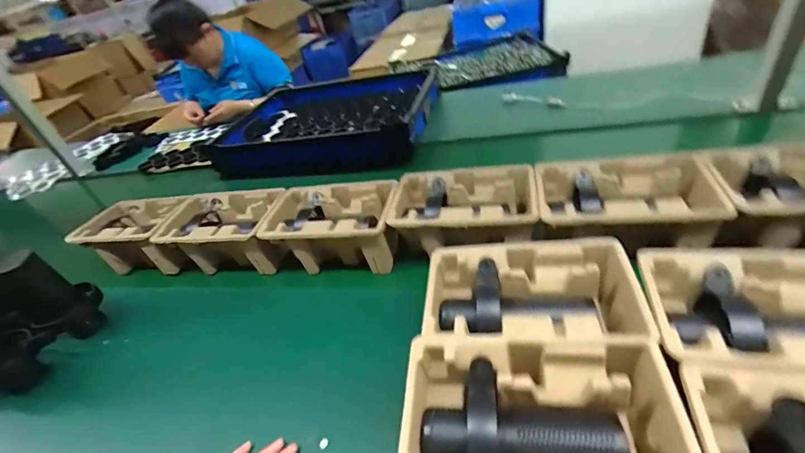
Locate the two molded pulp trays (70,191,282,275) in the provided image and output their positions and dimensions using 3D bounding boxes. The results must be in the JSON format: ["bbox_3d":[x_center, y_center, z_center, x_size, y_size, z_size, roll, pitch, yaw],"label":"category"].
[{"bbox_3d":[-0.414,0.019,0.757,0.418,0.113,0.146,1,38,10],"label":"two molded pulp trays"}]

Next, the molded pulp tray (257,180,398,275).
[{"bbox_3d":[-0.125,0.011,0.699,0.237,0.125,0.143,1,38,11],"label":"molded pulp tray"}]

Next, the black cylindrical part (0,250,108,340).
[{"bbox_3d":[-0.565,0.113,0.624,0.091,0.177,0.087,24,47,35],"label":"black cylindrical part"}]

